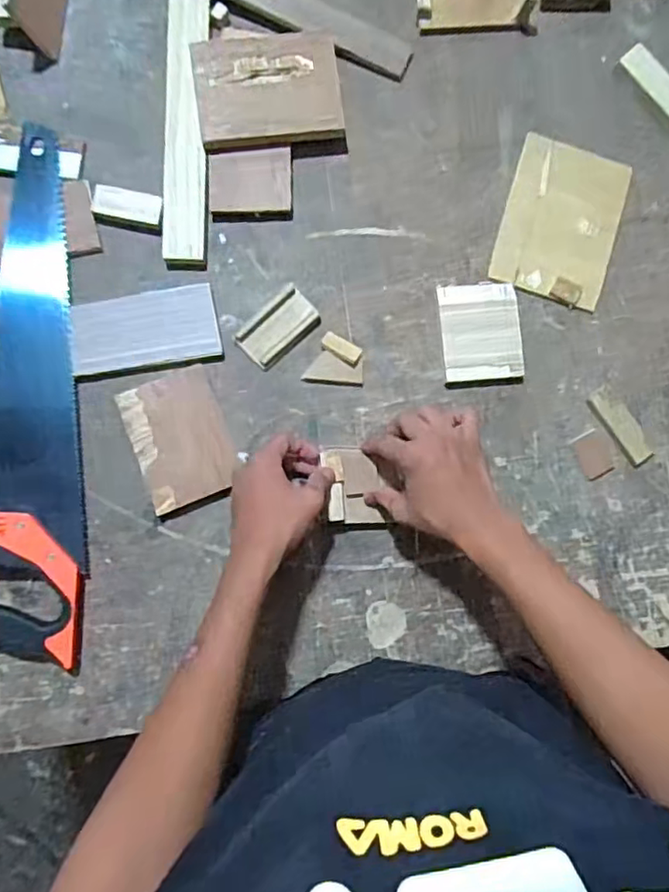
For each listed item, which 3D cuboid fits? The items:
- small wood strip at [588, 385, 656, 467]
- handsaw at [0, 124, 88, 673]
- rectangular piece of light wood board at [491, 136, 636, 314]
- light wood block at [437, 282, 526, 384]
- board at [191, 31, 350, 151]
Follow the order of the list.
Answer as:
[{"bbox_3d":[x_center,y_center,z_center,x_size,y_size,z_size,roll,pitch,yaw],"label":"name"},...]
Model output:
[{"bbox_3d":[0.310,-0.021,0.667,0.032,0.006,0.091,-35,90,-7],"label":"small wood strip"},{"bbox_3d":[-0.299,-0.054,0.606,0.107,0.033,0.514,2,86,-6],"label":"handsaw"},{"bbox_3d":[0.248,-0.243,0.672,0.120,0.009,0.169,17,85,-5],"label":"rectangular piece of light wood board"},{"bbox_3d":[0.153,-0.121,0.650,0.082,0.011,0.102,-6,87,-6],"label":"light wood block"},{"bbox_3d":[-0.065,-0.357,0.620,0.143,0.010,0.099,-11,102,-8],"label":"board"}]

